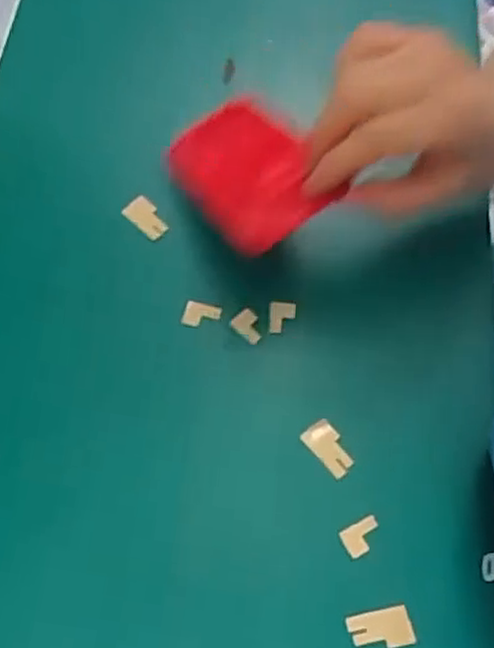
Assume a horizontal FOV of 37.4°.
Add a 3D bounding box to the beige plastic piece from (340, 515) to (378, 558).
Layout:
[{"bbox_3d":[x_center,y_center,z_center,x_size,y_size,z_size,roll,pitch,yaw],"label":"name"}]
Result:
[{"bbox_3d":[0.053,0.098,0.335,0.018,0.005,0.014,-24,66,-12],"label":"beige plastic piece"}]

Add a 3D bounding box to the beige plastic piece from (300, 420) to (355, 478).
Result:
[{"bbox_3d":[0.040,0.060,0.354,0.015,0.005,0.027,-37,70,-17],"label":"beige plastic piece"}]

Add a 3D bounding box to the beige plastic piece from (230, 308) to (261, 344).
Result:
[{"bbox_3d":[0.001,0.001,0.381,0.013,0.006,0.020,-37,70,-17],"label":"beige plastic piece"}]

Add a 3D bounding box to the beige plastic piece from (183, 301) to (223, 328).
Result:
[{"bbox_3d":[-0.024,-0.005,0.382,0.019,0.007,0.012,12,64,5],"label":"beige plastic piece"}]

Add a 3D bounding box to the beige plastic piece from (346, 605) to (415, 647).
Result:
[{"bbox_3d":[0.058,0.132,0.316,0.027,0.004,0.016,-10,64,-6],"label":"beige plastic piece"}]

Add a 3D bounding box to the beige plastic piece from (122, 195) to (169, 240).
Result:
[{"bbox_3d":[-0.056,-0.060,0.413,0.030,0.006,0.016,42,70,18],"label":"beige plastic piece"}]

